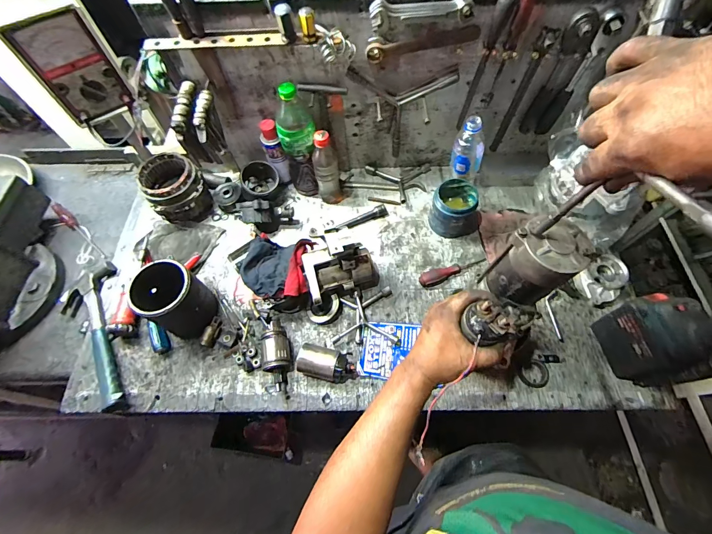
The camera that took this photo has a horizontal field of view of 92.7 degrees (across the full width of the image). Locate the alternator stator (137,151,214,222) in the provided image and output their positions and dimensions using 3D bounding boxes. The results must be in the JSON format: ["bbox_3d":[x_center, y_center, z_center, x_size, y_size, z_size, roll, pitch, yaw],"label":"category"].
[{"bbox_3d":[-0.412,-0.178,0.788,0.126,0.110,0.134,-31,66,-14],"label":"alternator stator"}]

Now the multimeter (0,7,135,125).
[{"bbox_3d":[-0.475,-0.334,0.578,0.109,0.154,0.033,-34,67,-15],"label":"multimeter"}]

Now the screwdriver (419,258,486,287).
[{"bbox_3d":[0.210,0.005,0.724,0.159,0.031,0.028,-22,64,-10],"label":"screwdriver"}]

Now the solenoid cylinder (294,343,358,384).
[{"bbox_3d":[-0.052,0.180,0.632,0.108,0.051,0.055,11,63,7],"label":"solenoid cylinder"}]

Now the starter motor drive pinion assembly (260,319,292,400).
[{"bbox_3d":[-0.150,0.169,0.640,0.054,0.044,0.142,-5,63,-1],"label":"starter motor drive pinion assembly"}]

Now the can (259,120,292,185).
[{"bbox_3d":[-0.186,-0.258,0.781,0.044,0.153,0.050,-17,64,-8],"label":"can"}]

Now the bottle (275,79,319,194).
[{"bbox_3d":[-0.121,-0.258,0.740,0.075,0.268,0.069,-11,63,-4],"label":"bottle"}]

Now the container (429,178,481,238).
[{"bbox_3d":[0.227,-0.127,0.761,0.109,0.096,0.106,32,68,16],"label":"container"}]

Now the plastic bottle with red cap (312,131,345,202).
[{"bbox_3d":[-0.064,-0.221,0.758,0.060,0.185,0.056,-6,63,-2],"label":"plastic bottle with red cap"}]

